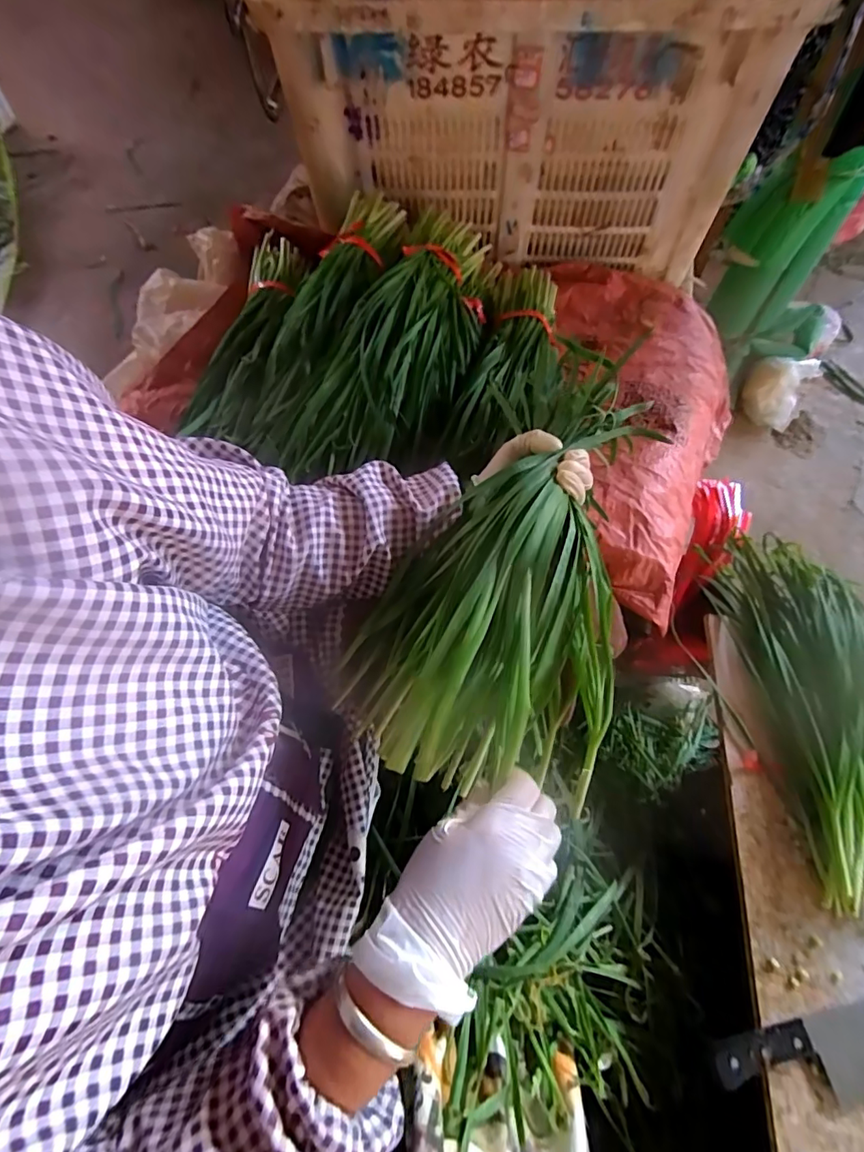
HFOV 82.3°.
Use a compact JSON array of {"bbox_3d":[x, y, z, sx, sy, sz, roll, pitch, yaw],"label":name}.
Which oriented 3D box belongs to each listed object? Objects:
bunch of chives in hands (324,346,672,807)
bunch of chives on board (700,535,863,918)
[{"bbox_3d":[0.090,-0.005,0.452,0.226,0.127,0.392,31,69,15],"label":"bunch of chives in hands"},{"bbox_3d":[0.493,0.143,0.619,0.218,0.093,0.462,0,65,1],"label":"bunch of chives on board"}]

